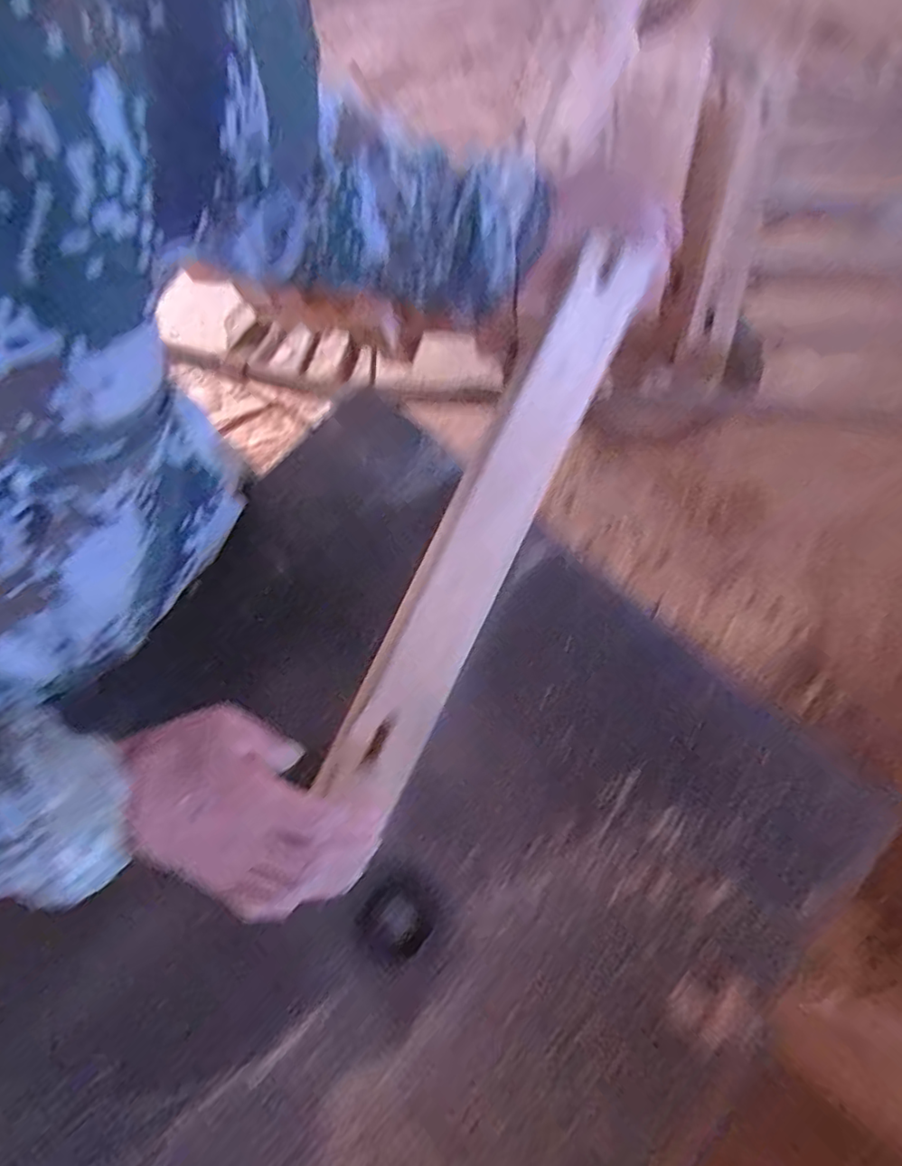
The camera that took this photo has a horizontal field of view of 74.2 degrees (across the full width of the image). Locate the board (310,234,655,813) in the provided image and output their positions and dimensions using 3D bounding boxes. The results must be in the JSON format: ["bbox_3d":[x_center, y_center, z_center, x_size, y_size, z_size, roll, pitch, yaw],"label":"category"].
[{"bbox_3d":[0.025,-0.047,0.421,0.058,0.031,0.417,26,87,6],"label":"board"}]

